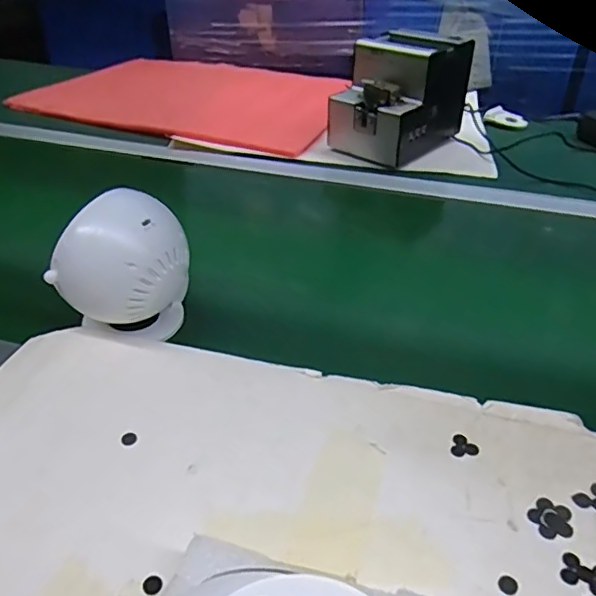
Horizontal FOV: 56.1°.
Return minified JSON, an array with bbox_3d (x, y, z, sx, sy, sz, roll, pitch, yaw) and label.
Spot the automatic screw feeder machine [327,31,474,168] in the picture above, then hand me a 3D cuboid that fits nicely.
[{"bbox_3d":[0.151,-0.303,0.833,0.126,0.141,0.186,29,45,32],"label":"automatic screw feeder machine"}]

